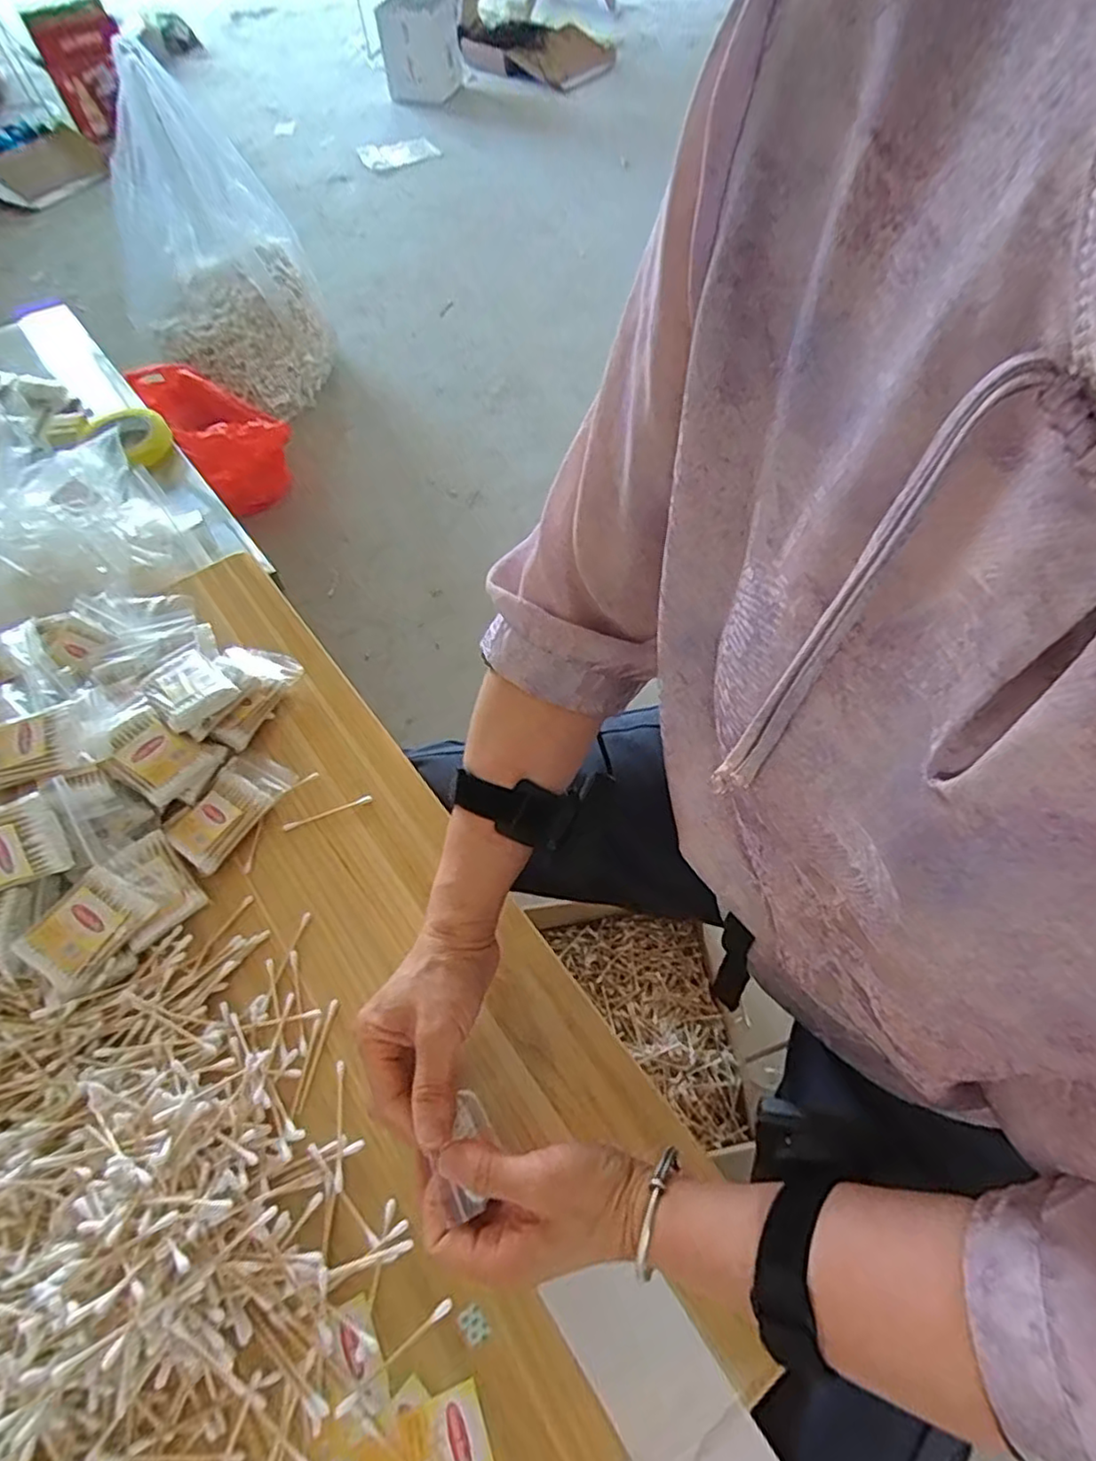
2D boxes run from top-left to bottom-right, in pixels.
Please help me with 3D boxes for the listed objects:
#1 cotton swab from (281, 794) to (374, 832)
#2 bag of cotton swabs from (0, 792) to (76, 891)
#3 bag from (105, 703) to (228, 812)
[{"bbox_3d":[-0.179,0.067,0.539,0.073,0.004,0.007,-21,61,-9],"label":"cotton swab"},{"bbox_3d":[-0.389,0.085,0.469,0.077,0.012,0.056,-22,99,-8],"label":"bag of cotton swabs"},{"bbox_3d":[-0.311,0.018,0.530,0.071,0.019,0.068,35,47,-9],"label":"bag"}]

